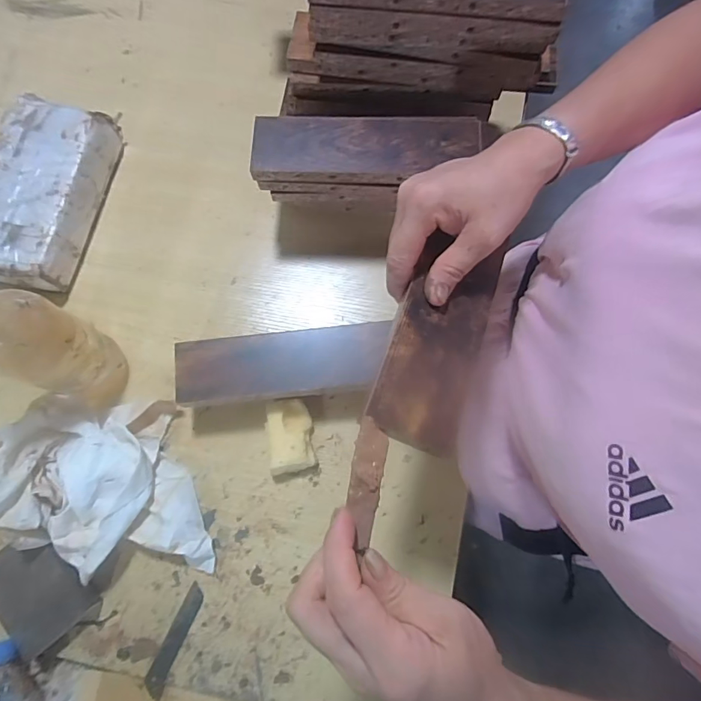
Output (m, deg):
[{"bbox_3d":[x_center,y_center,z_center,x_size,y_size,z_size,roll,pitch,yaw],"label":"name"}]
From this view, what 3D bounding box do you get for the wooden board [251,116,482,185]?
[{"bbox_3d":[0.014,-0.195,0.439,0.210,0.015,0.069,4,76,0],"label":"wooden board"}]

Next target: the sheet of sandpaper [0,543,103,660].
[{"bbox_3d":[-0.296,0.228,0.430,0.067,0.009,0.099,-37,95,-28],"label":"sheet of sandpaper"}]

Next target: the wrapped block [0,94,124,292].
[{"bbox_3d":[-0.347,-0.176,0.522,0.106,0.068,0.213,13,76,2],"label":"wrapped block"}]

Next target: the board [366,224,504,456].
[{"bbox_3d":[0.059,-0.009,0.303,0.058,0.009,0.147,20,69,4],"label":"board"}]

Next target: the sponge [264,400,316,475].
[{"bbox_3d":[-0.062,0.087,0.472,0.045,0.026,0.071,-10,76,-3],"label":"sponge"}]

